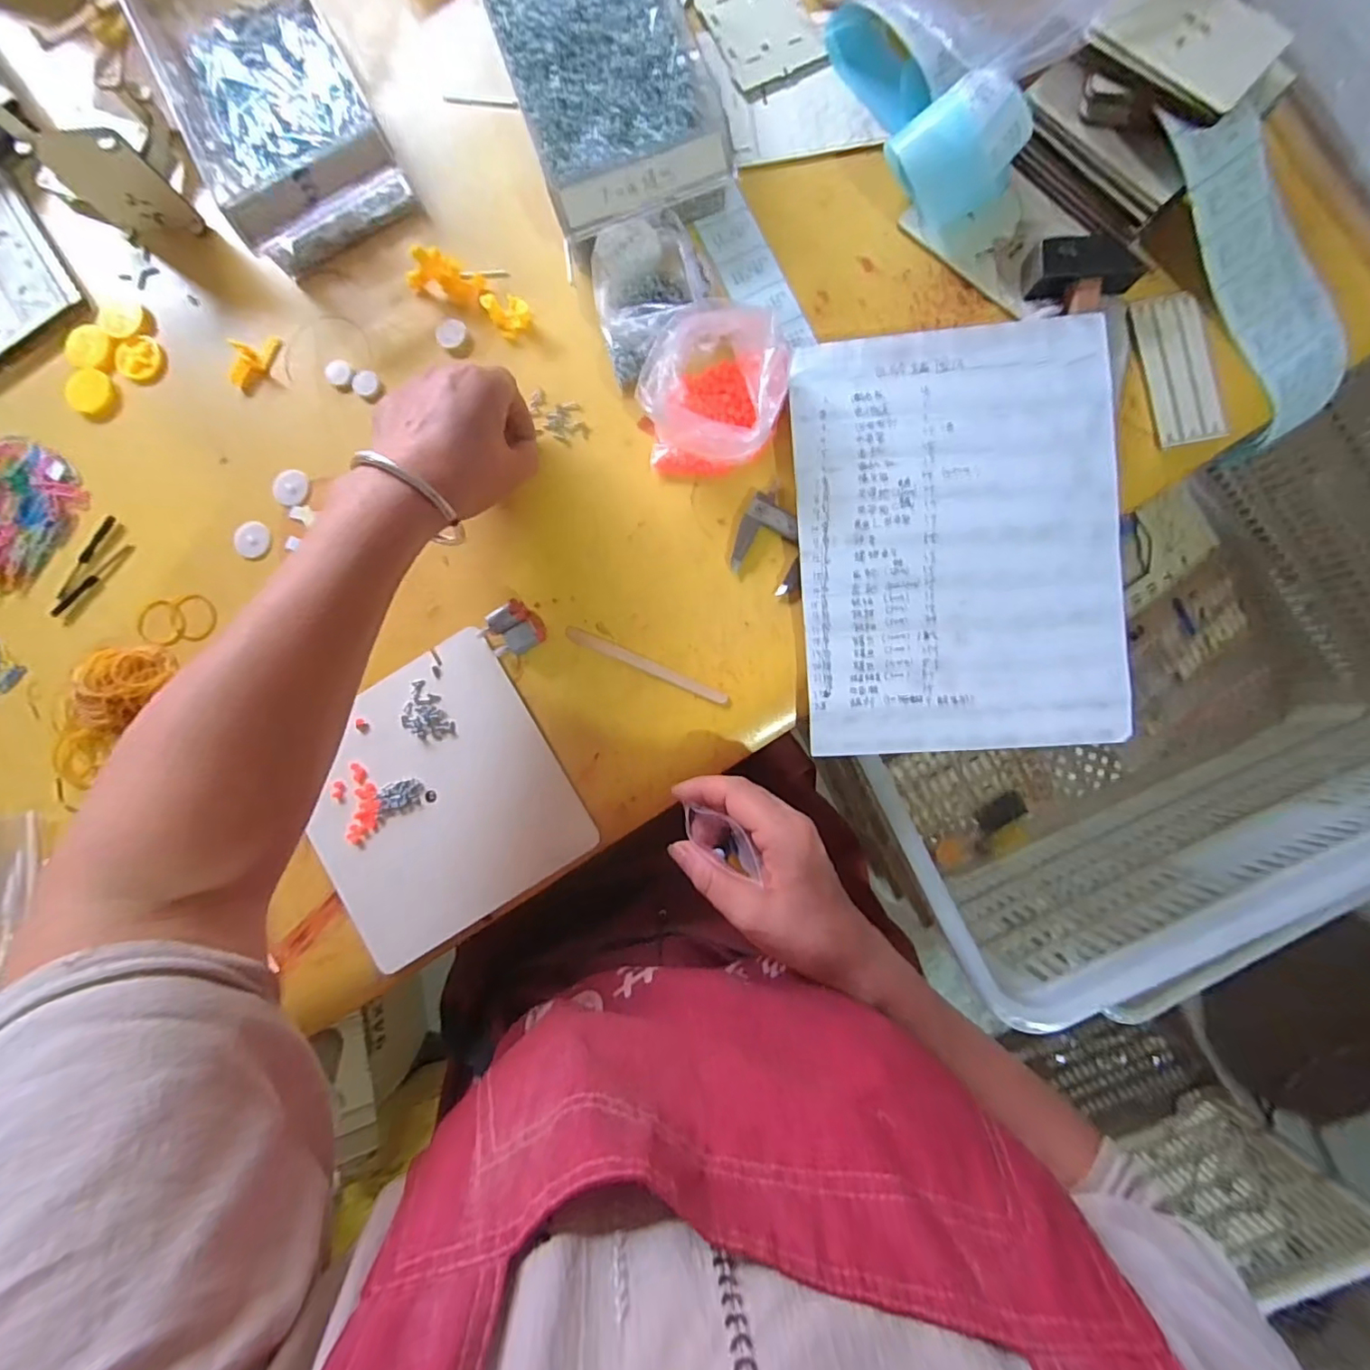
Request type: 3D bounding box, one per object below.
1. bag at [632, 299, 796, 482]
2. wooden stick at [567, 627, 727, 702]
[{"bbox_3d":[0.020,-0.192,0.382,0.089,0.062,0.085,8,85,6],"label":"bag"},{"bbox_3d":[-0.027,-0.014,0.398,0.120,0.004,0.010,24,87,7],"label":"wooden stick"}]

